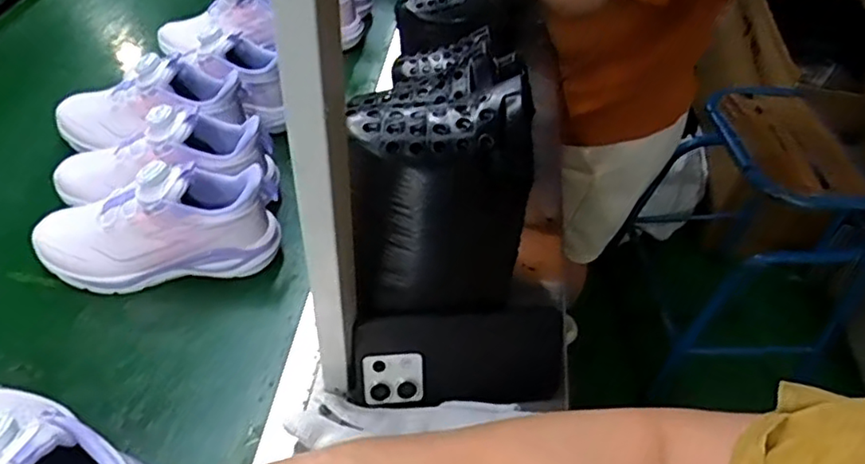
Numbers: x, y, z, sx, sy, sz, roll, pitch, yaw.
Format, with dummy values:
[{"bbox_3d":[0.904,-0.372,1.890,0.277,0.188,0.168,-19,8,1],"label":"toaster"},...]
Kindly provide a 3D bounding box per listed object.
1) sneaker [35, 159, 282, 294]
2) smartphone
[{"bbox_3d":[-0.260,-0.010,0.585,0.223,0.103,0.073,-6,50,-7],"label":"sneaker"},{"bbox_3d":[0.022,0.102,0.497,0.165,0.076,0.006,-3,12,-9],"label":"smartphone"}]

